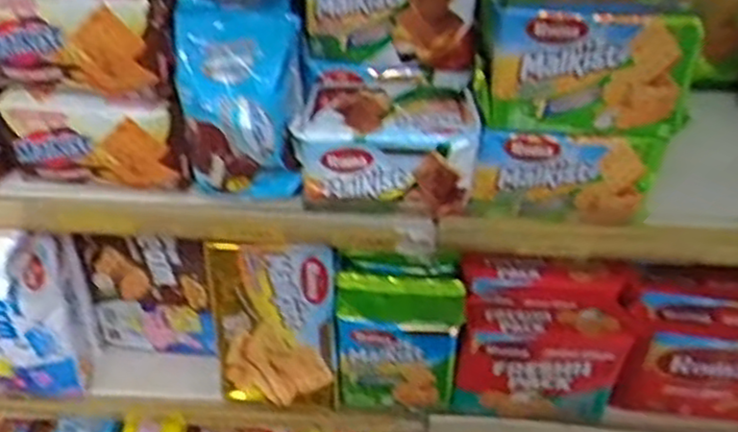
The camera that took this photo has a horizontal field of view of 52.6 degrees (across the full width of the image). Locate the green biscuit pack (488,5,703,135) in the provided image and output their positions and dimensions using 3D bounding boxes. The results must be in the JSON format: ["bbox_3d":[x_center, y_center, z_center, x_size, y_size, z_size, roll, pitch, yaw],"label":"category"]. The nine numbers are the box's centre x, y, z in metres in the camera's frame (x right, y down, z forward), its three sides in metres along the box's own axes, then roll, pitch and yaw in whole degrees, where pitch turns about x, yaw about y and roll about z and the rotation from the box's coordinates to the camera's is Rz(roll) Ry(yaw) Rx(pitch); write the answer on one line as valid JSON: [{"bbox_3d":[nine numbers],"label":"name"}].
[{"bbox_3d":[0.139,-0.094,0.468,0.125,0.075,0.033,3,26,0],"label":"green biscuit pack"}]

